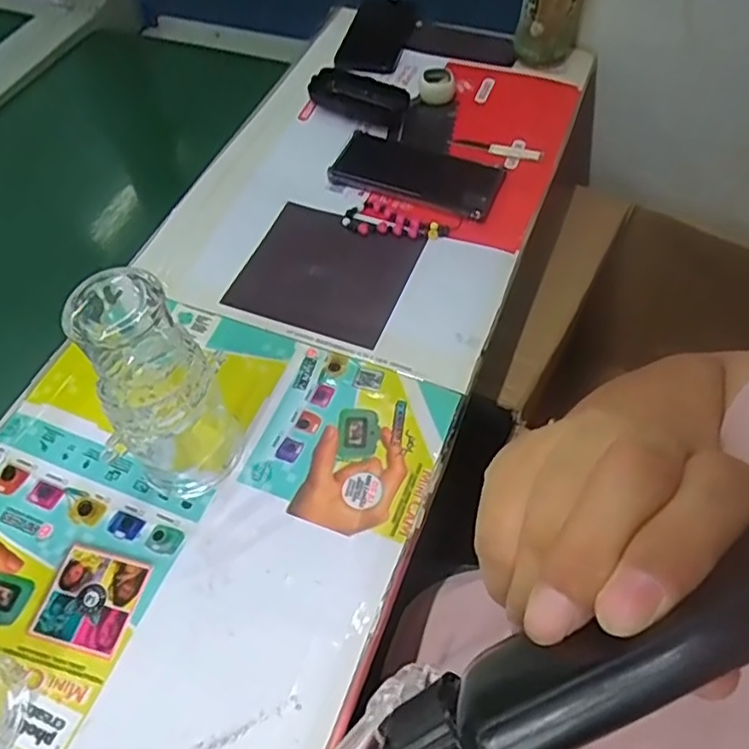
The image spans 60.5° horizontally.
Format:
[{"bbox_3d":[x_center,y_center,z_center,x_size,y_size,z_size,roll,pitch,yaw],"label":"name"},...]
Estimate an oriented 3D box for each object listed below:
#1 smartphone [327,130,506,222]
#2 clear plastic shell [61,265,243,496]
[{"bbox_3d":[0.042,-0.201,0.641,0.160,0.012,0.074,19,59,13],"label":"smartphone"},{"bbox_3d":[-0.135,0.016,0.412,0.076,0.174,0.058,-18,58,-11],"label":"clear plastic shell"}]

